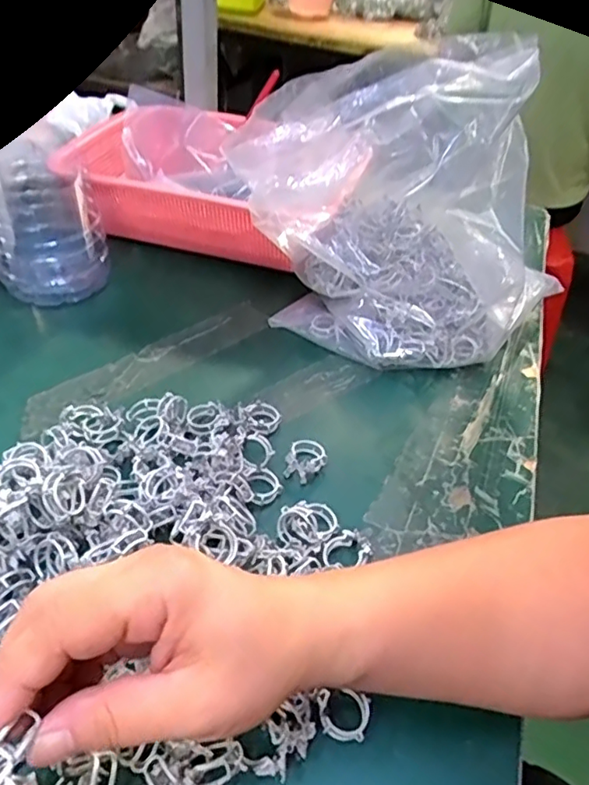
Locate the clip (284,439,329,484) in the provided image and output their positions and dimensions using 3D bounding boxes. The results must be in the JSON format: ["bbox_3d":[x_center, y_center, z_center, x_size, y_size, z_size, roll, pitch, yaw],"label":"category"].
[{"bbox_3d":[0.008,0.046,0.405,0.025,0.011,0.032,19,43,14],"label":"clip"}]

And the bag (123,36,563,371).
[{"bbox_3d":[0.100,-0.160,0.490,0.218,0.220,0.199,28,46,23],"label":"bag"}]

